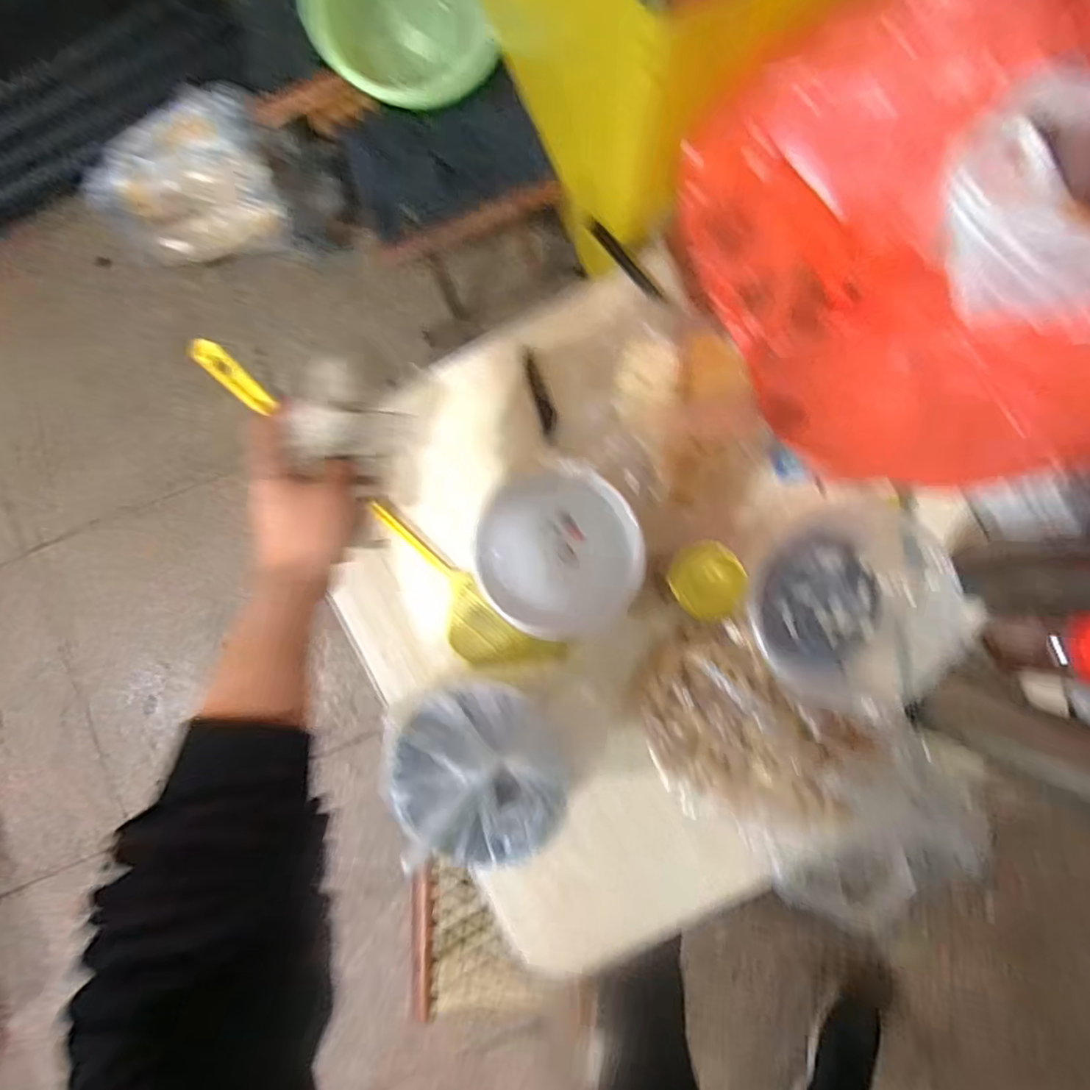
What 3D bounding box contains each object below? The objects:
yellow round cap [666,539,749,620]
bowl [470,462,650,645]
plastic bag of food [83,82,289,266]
[{"bbox_3d":[0.130,0.028,0.461,0.055,0.014,0.058,0,88,4],"label":"yellow round cap"},{"bbox_3d":[0.010,0.008,0.516,0.144,0.091,0.150,0,88,4],"label":"bowl"},{"bbox_3d":[-0.603,-0.598,0.980,0.323,0.143,0.221,-30,87,2],"label":"plastic bag of food"}]

